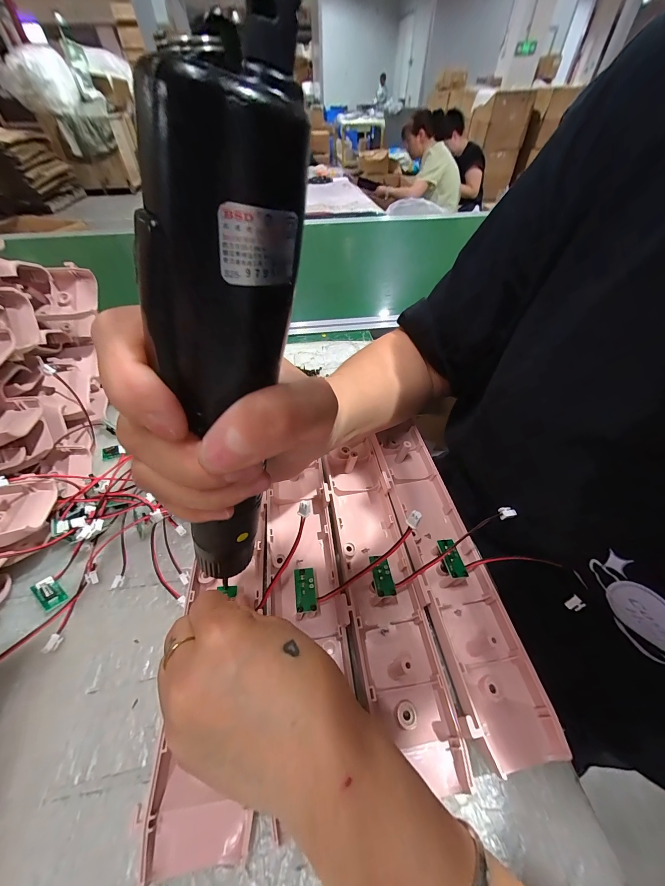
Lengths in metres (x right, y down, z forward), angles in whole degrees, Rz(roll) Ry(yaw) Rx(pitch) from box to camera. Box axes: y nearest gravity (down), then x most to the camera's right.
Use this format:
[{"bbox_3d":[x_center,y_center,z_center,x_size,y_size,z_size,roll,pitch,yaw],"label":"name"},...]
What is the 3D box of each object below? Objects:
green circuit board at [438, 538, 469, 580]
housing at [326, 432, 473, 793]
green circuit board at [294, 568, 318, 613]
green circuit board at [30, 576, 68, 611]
[{"bbox_3d":[0.090,0.087,0.234,0.014,0.004,0.029,-5,49,-6],"label":"green circuit board"},{"bbox_3d":[0.034,0.093,0.241,0.050,0.022,0.238,-8,48,-5],"label":"housing"},{"bbox_3d":[-0.019,0.104,0.221,0.014,0.004,0.028,-1,53,-12],"label":"green circuit board"},{"bbox_3d":[-0.215,0.114,0.236,0.027,0.009,0.014,30,55,26],"label":"green circuit board"}]

